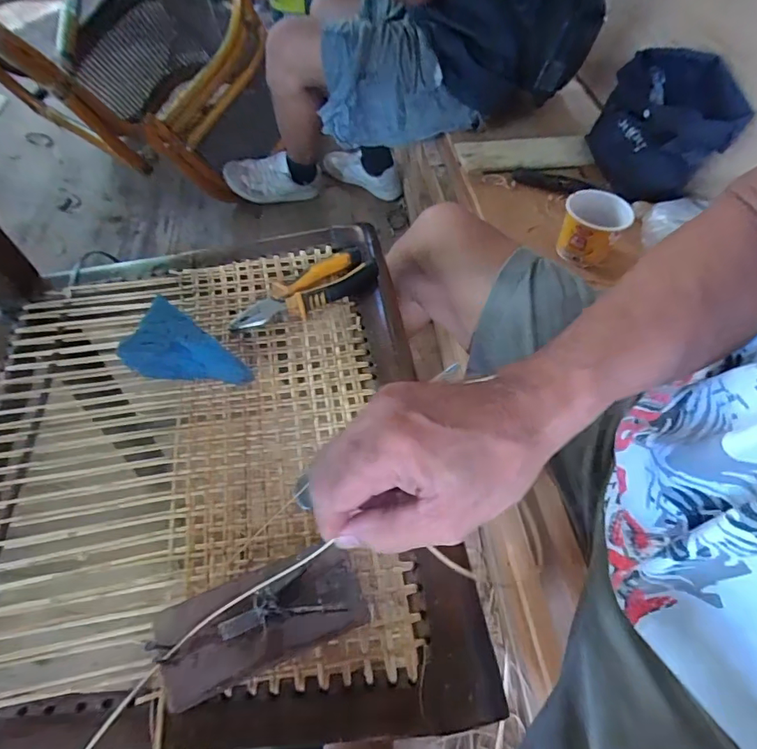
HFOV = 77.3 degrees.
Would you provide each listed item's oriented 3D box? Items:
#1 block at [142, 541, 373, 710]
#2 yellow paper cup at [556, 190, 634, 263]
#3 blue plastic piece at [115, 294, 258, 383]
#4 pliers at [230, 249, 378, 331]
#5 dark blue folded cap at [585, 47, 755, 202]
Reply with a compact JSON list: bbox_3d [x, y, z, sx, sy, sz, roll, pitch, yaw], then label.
[{"bbox_3d":[-0.076,0.156,0.312,0.125,0.034,0.067,-20,57,-12],"label":"block"},{"bbox_3d":[0.319,-0.217,0.711,0.087,0.079,0.080,0,55,1],"label":"yellow paper cup"},{"bbox_3d":[-0.169,-0.014,0.419,0.095,0.054,0.068,24,59,17],"label":"blue plastic piece"},{"bbox_3d":[-0.074,-0.083,0.486,0.156,0.023,0.048,-31,60,-19],"label":"pliers"},{"bbox_3d":[0.480,-0.419,0.801,0.165,0.165,0.192,2,55,3],"label":"dark blue folded cap"}]

